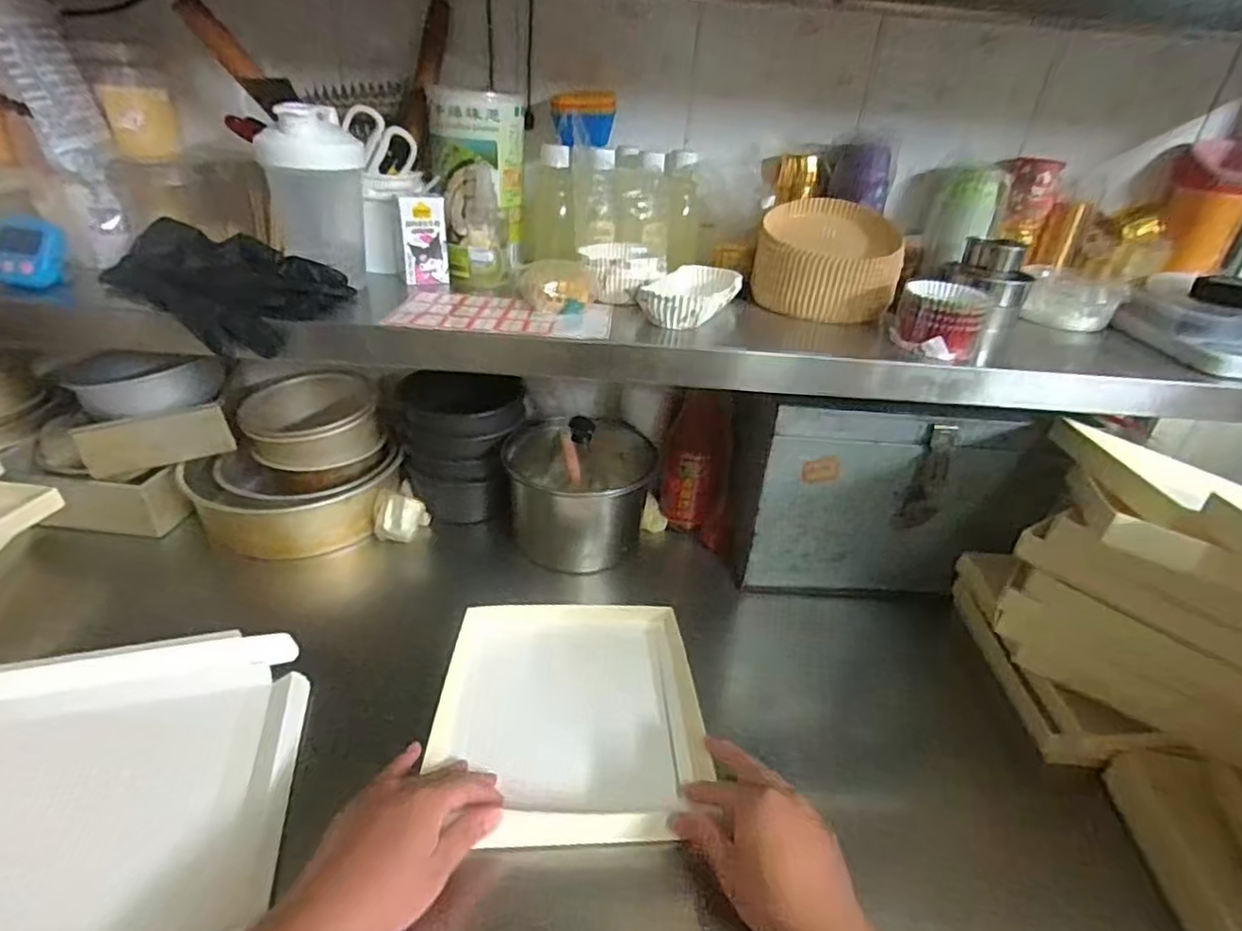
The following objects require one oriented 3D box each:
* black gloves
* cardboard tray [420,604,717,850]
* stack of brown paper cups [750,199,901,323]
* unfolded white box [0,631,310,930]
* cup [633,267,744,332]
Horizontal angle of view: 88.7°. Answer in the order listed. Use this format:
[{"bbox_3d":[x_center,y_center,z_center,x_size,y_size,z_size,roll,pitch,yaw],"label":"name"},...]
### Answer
[{"bbox_3d":[-0.371,-0.173,0.613,0.214,0.066,0.134,21,35,24],"label":"black gloves"},{"bbox_3d":[-0.048,0.224,0.611,0.237,0.028,0.265,3,32,-3],"label":"cardboard tray"},{"bbox_3d":[0.221,-0.220,0.681,0.148,0.090,0.131,17,34,18],"label":"stack of brown paper cups"},{"bbox_3d":[-0.433,0.270,0.481,0.333,0.050,0.326,-4,33,-14],"label":"unfolded white box"},{"bbox_3d":[0.071,-0.176,0.652,0.078,0.030,0.138,16,33,17],"label":"cup"}]

